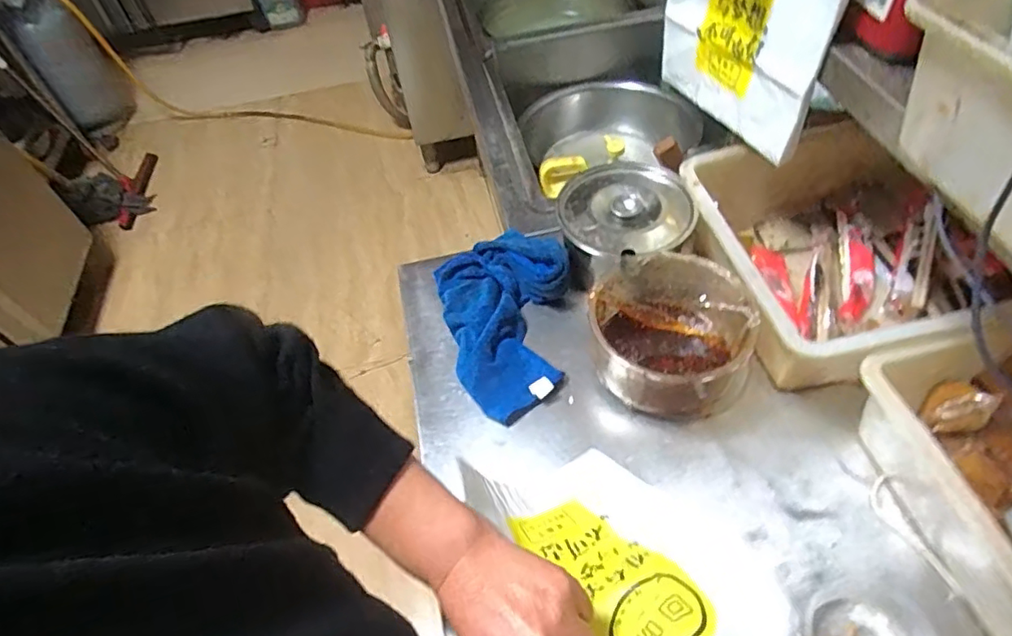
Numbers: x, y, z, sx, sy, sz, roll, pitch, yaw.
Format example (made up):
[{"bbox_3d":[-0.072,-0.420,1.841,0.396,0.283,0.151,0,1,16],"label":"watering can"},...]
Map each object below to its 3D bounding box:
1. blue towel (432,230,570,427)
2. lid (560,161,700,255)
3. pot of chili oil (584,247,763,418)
[{"bbox_3d":[0.008,-0.011,0.742,0.168,0.061,0.272,-12,54,-8],"label":"blue towel"},{"bbox_3d":[0.150,-0.147,0.754,0.154,0.041,0.163,-1,53,1],"label":"lid"},{"bbox_3d":[0.185,0.024,0.673,0.159,0.111,0.172,-1,53,1],"label":"pot of chili oil"}]

